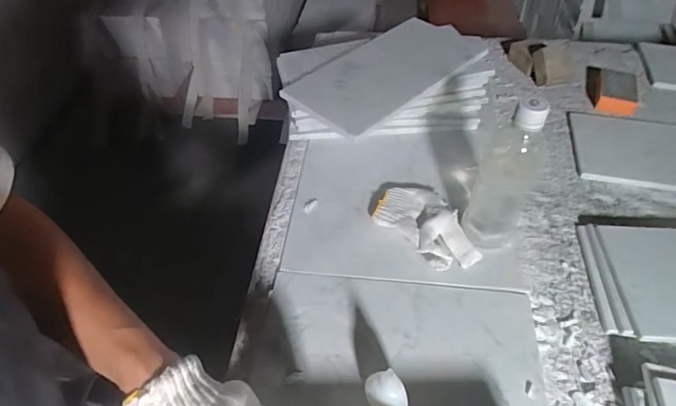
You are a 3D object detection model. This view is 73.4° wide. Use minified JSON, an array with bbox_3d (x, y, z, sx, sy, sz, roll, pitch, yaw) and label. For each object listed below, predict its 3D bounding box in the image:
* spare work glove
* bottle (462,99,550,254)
[{"bbox_3d":[0.118,0.026,0.590,0.092,0.035,0.151,-31,56,-26],"label":"spare work glove"},{"bbox_3d":[0.194,-0.024,0.523,0.067,0.206,0.062,20,51,15],"label":"bottle"}]

